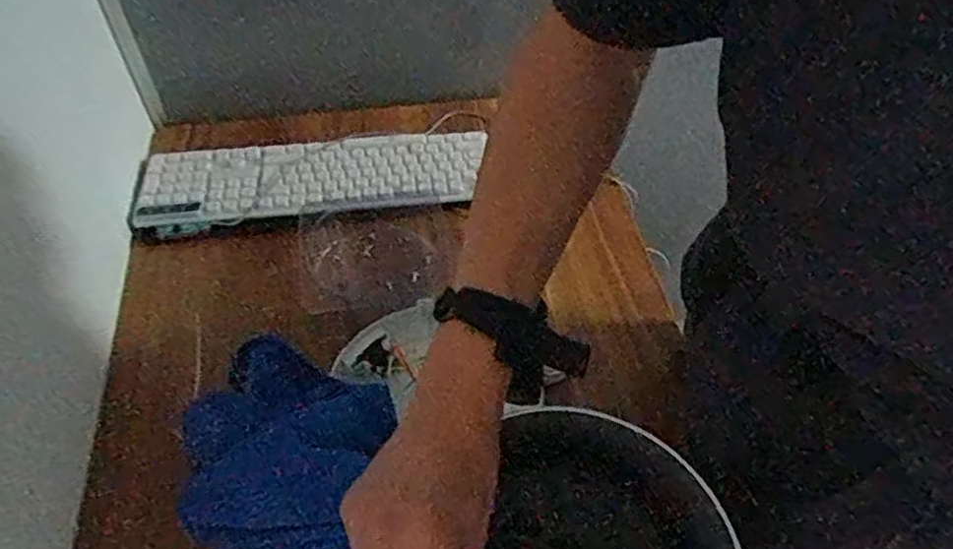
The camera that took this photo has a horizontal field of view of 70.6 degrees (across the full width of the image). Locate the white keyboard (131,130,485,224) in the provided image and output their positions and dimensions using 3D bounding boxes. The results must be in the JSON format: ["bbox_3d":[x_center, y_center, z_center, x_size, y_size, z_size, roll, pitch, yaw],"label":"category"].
[{"bbox_3d":[-0.211,-0.129,0.857,0.433,0.020,0.125,-5,53,-3],"label":"white keyboard"}]

